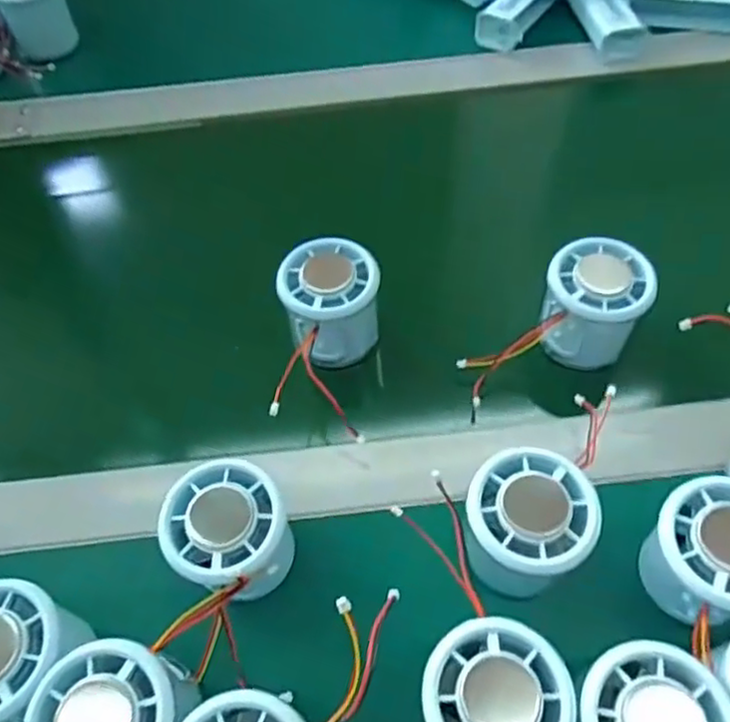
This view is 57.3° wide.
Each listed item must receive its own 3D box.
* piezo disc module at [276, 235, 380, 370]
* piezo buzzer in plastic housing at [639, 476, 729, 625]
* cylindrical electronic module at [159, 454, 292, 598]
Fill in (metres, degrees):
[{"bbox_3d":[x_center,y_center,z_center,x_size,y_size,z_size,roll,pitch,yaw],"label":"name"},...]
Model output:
[{"bbox_3d":[-0.019,-0.034,0.393,0.054,0.050,0.057,-15,57,-7],"label":"piezo disc module"},{"bbox_3d":[0.155,0.091,0.307,0.059,0.058,0.054,-19,58,-10],"label":"piezo buzzer in plastic housing"},{"bbox_3d":[-0.063,0.084,0.319,0.053,0.052,0.053,-1,57,2],"label":"cylindrical electronic module"}]

